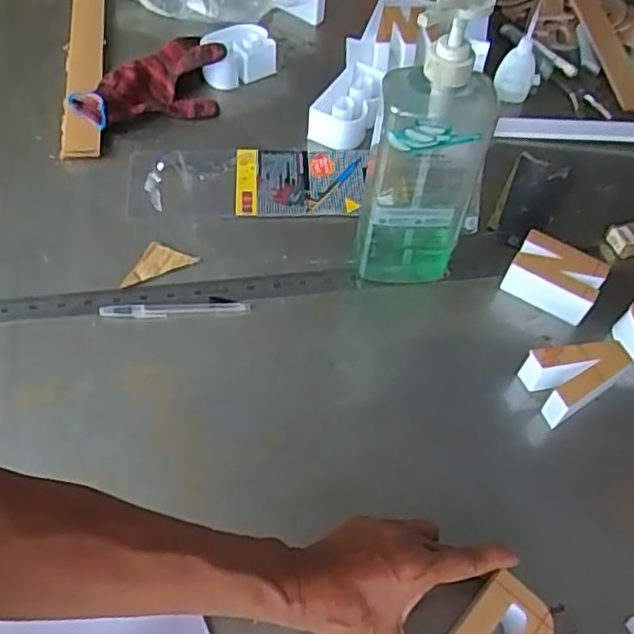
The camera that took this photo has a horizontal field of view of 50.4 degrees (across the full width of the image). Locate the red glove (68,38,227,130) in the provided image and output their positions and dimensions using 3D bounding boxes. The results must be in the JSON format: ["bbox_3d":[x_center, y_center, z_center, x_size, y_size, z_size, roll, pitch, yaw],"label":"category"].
[{"bbox_3d":[-0.185,-0.262,0.776,0.177,0.043,0.101,-32,65,-24],"label":"red glove"}]

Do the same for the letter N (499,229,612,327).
[{"bbox_3d":[0.231,-0.038,0.661,0.083,0.048,0.052,25,57,11],"label":"letter N"}]

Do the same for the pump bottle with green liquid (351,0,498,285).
[{"bbox_3d":[0.092,-0.132,0.569,0.095,0.284,0.069,17,56,6],"label":"pump bottle with green liquid"}]

